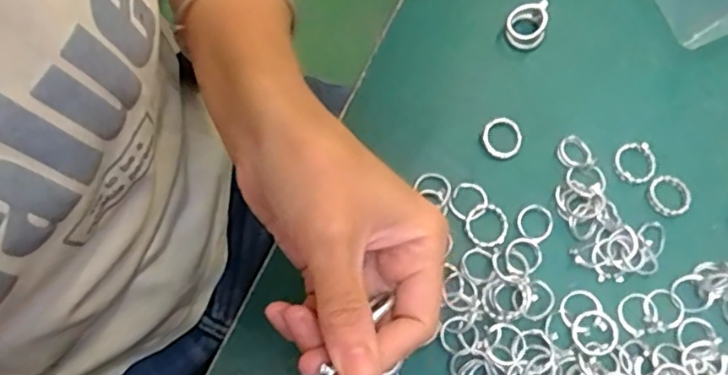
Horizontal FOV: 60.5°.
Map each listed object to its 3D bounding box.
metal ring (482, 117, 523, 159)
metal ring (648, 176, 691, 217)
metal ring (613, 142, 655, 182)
[{"bbox_3d":[0.081,-0.029,0.362,0.023,0.006,0.022,0,73,0],"label":"metal ring"},{"bbox_3d":[0.174,0.004,0.354,0.023,0.004,0.023,0,73,0],"label":"metal ring"},{"bbox_3d":[0.157,-0.015,0.358,0.023,0.004,0.023,0,73,0],"label":"metal ring"}]

